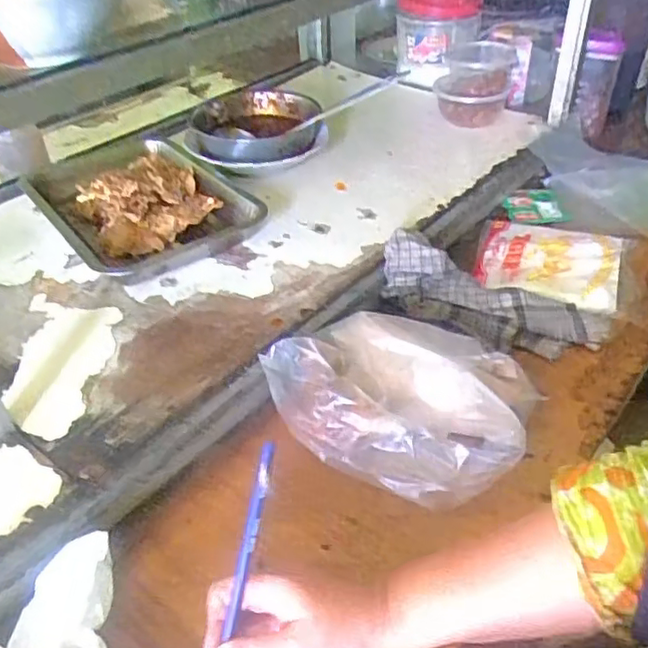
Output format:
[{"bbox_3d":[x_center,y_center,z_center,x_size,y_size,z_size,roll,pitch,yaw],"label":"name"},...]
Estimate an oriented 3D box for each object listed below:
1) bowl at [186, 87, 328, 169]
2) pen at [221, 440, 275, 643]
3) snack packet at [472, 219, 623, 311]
[{"bbox_3d":[-0.092,-0.263,0.887,0.176,0.052,0.217,6,42,9],"label":"bowl"},{"bbox_3d":[-0.051,0.154,0.402,0.009,0.167,0.009,13,3,13],"label":"pen"},{"bbox_3d":[0.263,-0.084,0.755,0.156,0.009,0.161,11,43,14],"label":"snack packet"}]

